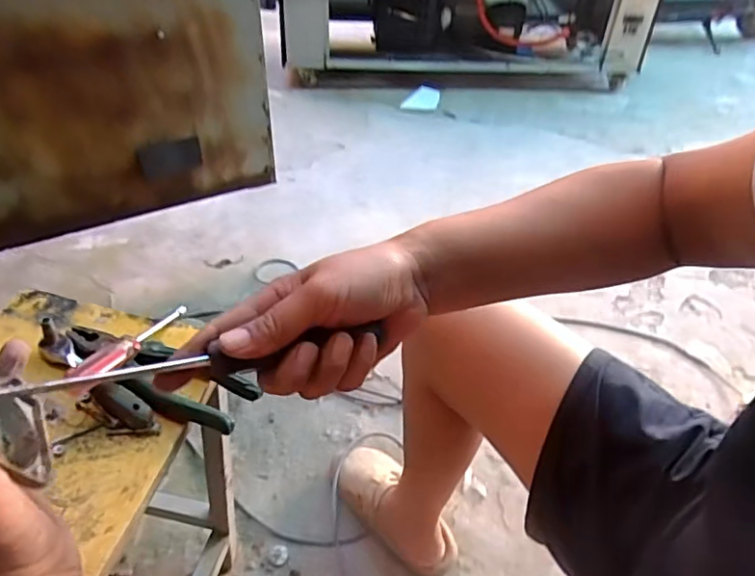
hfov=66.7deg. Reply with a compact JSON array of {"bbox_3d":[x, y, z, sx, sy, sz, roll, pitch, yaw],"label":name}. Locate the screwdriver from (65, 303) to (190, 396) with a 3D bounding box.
[{"bbox_3d":[-0.229,0.052,0.544,0.017,0.017,0.176,9,19,8],"label":"screwdriver"}]

